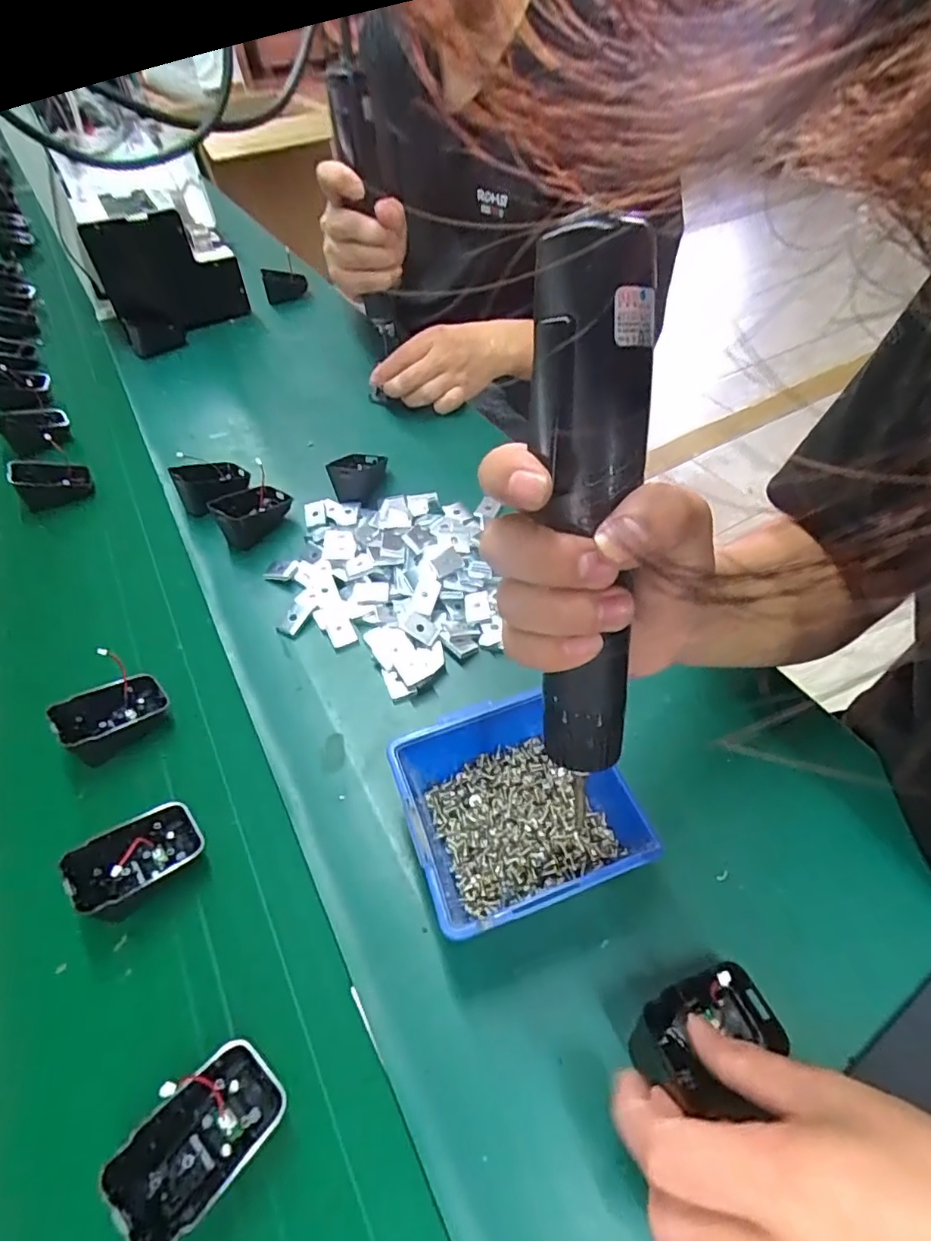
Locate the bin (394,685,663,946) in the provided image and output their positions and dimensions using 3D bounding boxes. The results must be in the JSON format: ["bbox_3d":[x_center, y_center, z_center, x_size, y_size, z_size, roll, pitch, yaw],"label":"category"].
[{"bbox_3d":[0.028,0.111,0.334,0.123,0.064,0.112,-13,53,-16],"label":"bin"}]

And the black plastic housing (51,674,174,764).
[{"bbox_3d":[-0.250,0.068,0.410,0.066,0.032,0.043,-32,60,-28],"label":"black plastic housing"}]

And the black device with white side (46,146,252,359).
[{"bbox_3d":[-0.430,-0.528,0.810,0.181,0.174,0.264,-21,56,-22],"label":"black device with white side"}]

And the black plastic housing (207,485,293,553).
[{"bbox_3d":[-0.200,-0.103,0.538,0.042,0.031,0.072,31,54,19],"label":"black plastic housing"}]

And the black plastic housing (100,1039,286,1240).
[{"bbox_3d":[-0.120,0.238,0.266,0.043,0.039,0.068,36,56,22],"label":"black plastic housing"}]

